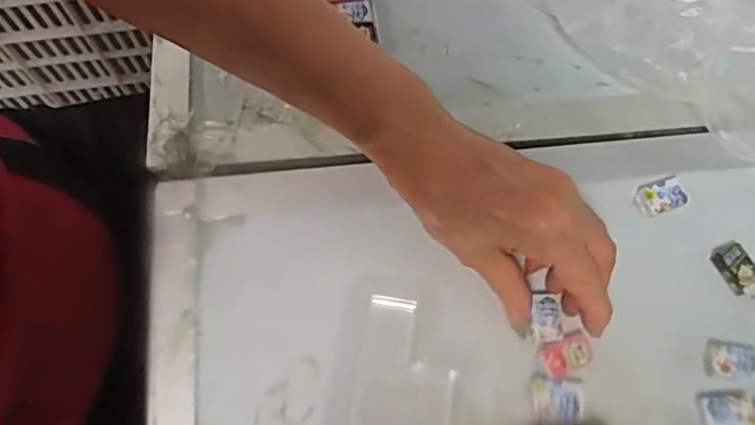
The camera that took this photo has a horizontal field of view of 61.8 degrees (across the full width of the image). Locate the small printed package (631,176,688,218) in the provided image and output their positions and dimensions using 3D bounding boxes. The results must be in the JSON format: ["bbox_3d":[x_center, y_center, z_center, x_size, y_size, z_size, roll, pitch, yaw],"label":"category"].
[{"bbox_3d":[0.163,-0.010,0.363,0.026,0.009,0.020,-23,71,-6],"label":"small printed package"}]

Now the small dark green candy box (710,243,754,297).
[{"bbox_3d":[0.198,0.031,0.348,0.019,0.007,0.024,-32,72,-9],"label":"small dark green candy box"}]

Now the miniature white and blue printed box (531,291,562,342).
[{"bbox_3d":[0.091,0.056,0.341,0.015,0.005,0.025,3,70,4],"label":"miniature white and blue printed box"}]

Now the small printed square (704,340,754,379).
[{"bbox_3d":[0.187,0.078,0.335,0.024,0.004,0.019,6,70,5],"label":"small printed square"}]

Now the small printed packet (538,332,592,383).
[{"bbox_3d":[0.100,0.076,0.335,0.027,0.004,0.019,-27,71,-7],"label":"small printed packet"}]

